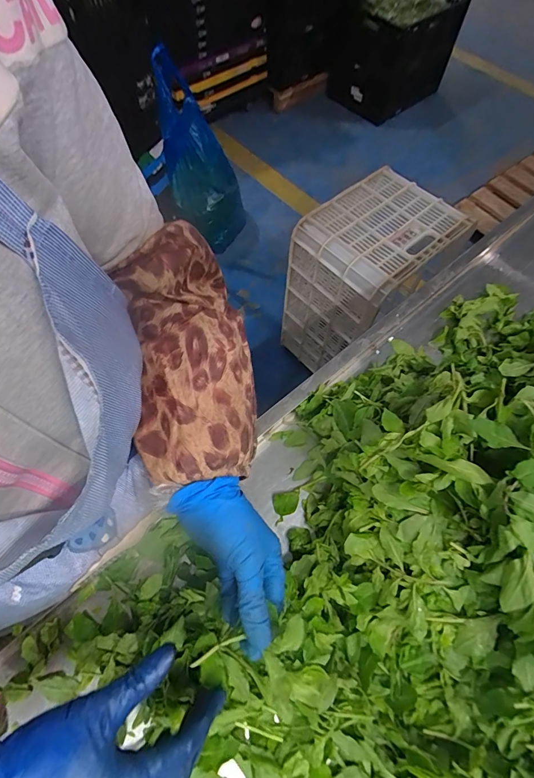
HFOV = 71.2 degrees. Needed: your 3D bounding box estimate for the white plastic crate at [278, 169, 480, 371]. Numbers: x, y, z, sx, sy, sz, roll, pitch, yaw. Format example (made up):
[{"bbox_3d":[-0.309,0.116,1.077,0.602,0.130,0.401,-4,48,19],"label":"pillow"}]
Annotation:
[{"bbox_3d":[0.304,-0.318,1.202,0.377,0.538,0.325,-40,71,-19],"label":"white plastic crate"}]

